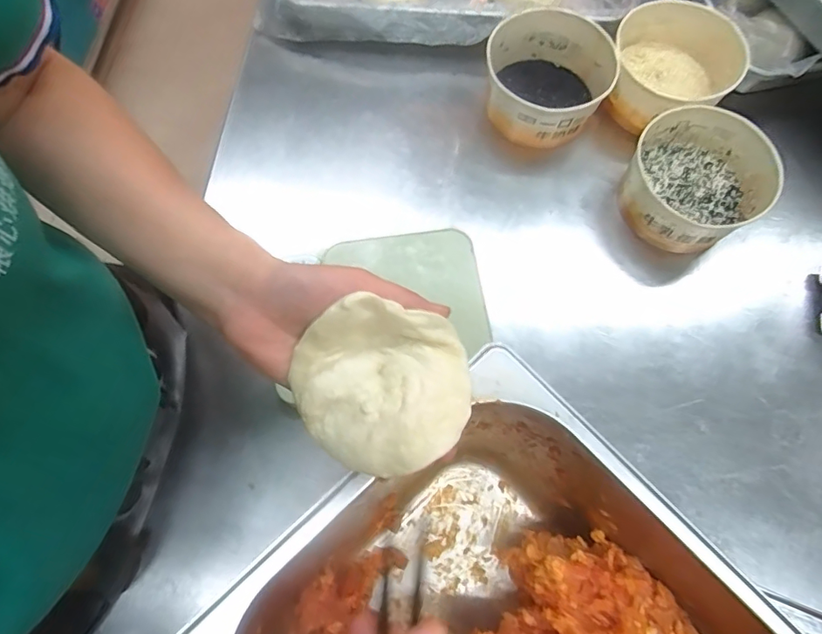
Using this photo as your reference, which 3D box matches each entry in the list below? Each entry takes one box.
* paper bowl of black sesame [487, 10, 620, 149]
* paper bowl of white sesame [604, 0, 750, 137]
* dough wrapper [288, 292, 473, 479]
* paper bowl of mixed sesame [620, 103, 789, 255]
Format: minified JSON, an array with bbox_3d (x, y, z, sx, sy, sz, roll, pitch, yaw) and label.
[{"bbox_3d":[0.140,-0.246,0.538,0.124,0.065,0.120,0,70,-1],"label":"paper bowl of black sesame"},{"bbox_3d":[0.275,-0.256,0.542,0.121,0.064,0.132,0,70,-1],"label":"paper bowl of white sesame"},{"bbox_3d":[-0.017,0.039,0.288,0.098,0.040,0.087,16,70,5],"label":"dough wrapper"},{"bbox_3d":[0.277,-0.130,0.506,0.127,0.067,0.130,0,70,-1],"label":"paper bowl of mixed sesame"}]

